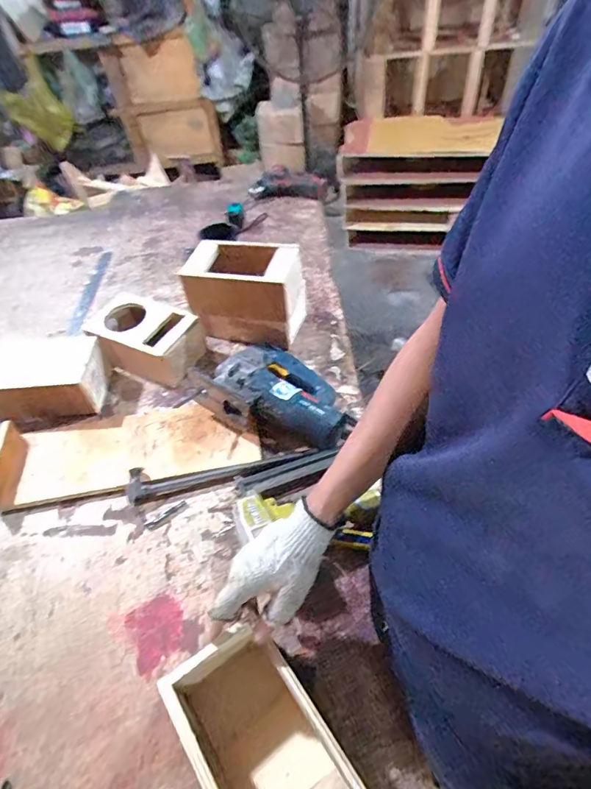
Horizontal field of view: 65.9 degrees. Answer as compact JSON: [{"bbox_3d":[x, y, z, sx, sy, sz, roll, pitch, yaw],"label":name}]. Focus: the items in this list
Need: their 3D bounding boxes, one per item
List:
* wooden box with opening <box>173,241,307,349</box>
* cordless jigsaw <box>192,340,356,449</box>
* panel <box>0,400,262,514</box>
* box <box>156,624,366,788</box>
[{"bbox_3d":[-0.088,-0.185,0.870,0.194,0.175,0.137,4,49,10],"label":"wooden box with opening"},{"bbox_3d":[-0.028,0.002,0.765,0.178,0.079,0.236,-37,55,-24],"label":"cordless jigsaw"},{"bbox_3d":[-0.283,0.084,0.758,0.425,0.045,0.155,-11,48,-4],"label":"panel"},{"bbox_3d":[-0.035,0.349,0.466,0.118,0.091,0.186,-32,55,-18],"label":"box"}]

